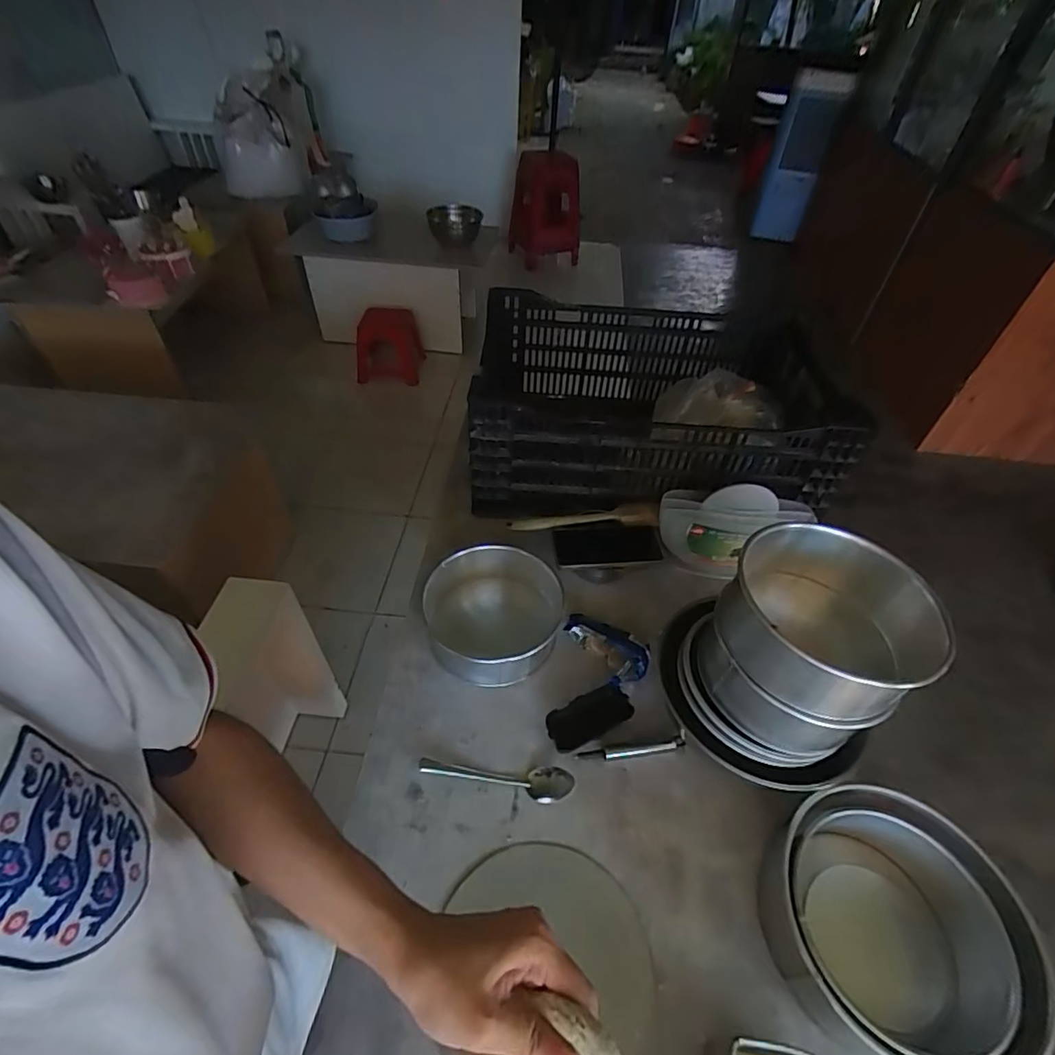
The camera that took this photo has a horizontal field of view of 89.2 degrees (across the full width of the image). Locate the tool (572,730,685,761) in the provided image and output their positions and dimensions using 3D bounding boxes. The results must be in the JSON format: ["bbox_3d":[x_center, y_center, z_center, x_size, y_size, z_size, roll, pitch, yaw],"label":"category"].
[{"bbox_3d":[0.126,0.270,0.648,0.136,0.012,0.017,-7,50,-9],"label":"tool"}]

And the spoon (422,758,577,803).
[{"bbox_3d":[-0.037,0.283,0.616,0.176,0.026,0.037,9,49,5],"label":"spoon"}]

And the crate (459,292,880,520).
[{"bbox_3d":[0.220,-0.223,0.976,0.609,0.227,0.427,3,49,-1],"label":"crate"}]

